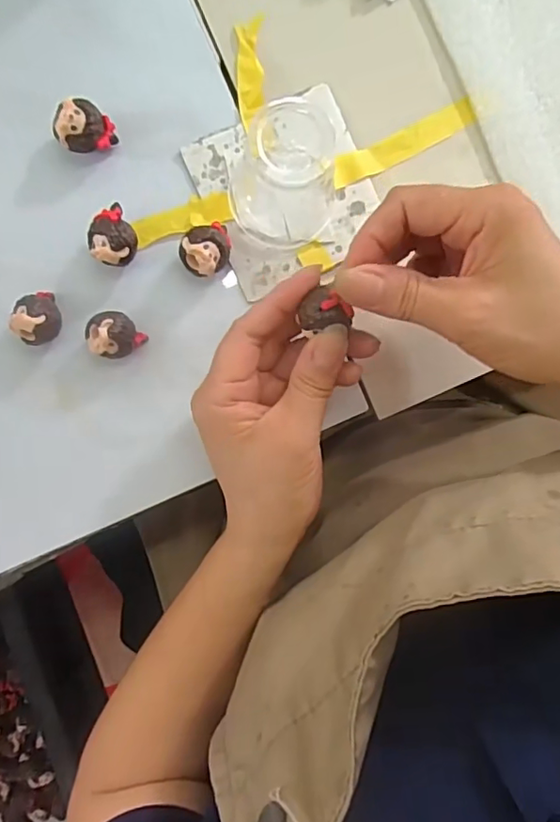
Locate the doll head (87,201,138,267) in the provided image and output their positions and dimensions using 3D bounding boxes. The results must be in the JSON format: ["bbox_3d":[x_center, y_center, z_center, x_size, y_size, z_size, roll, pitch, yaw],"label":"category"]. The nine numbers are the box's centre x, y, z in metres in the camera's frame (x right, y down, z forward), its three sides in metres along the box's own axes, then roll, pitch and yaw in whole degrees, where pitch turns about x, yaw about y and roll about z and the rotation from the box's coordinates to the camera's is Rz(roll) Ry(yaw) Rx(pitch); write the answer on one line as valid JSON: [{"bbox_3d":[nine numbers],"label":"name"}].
[{"bbox_3d":[-0.088,-0.090,0.294,0.023,0.025,0.031,-22,93,-2],"label":"doll head"}]

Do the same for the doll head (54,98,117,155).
[{"bbox_3d":[-0.102,-0.148,0.293,0.029,0.022,0.023,-16,93,-2],"label":"doll head"}]

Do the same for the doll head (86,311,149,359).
[{"bbox_3d":[-0.088,-0.039,0.296,0.024,0.023,0.024,0,92,-3],"label":"doll head"}]

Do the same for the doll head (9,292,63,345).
[{"bbox_3d":[-0.127,-0.048,0.293,0.023,0.027,0.025,0,92,-3],"label":"doll head"}]

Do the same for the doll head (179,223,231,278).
[{"bbox_3d":[-0.039,-0.084,0.297,0.027,0.022,0.025,0,92,-3],"label":"doll head"}]

